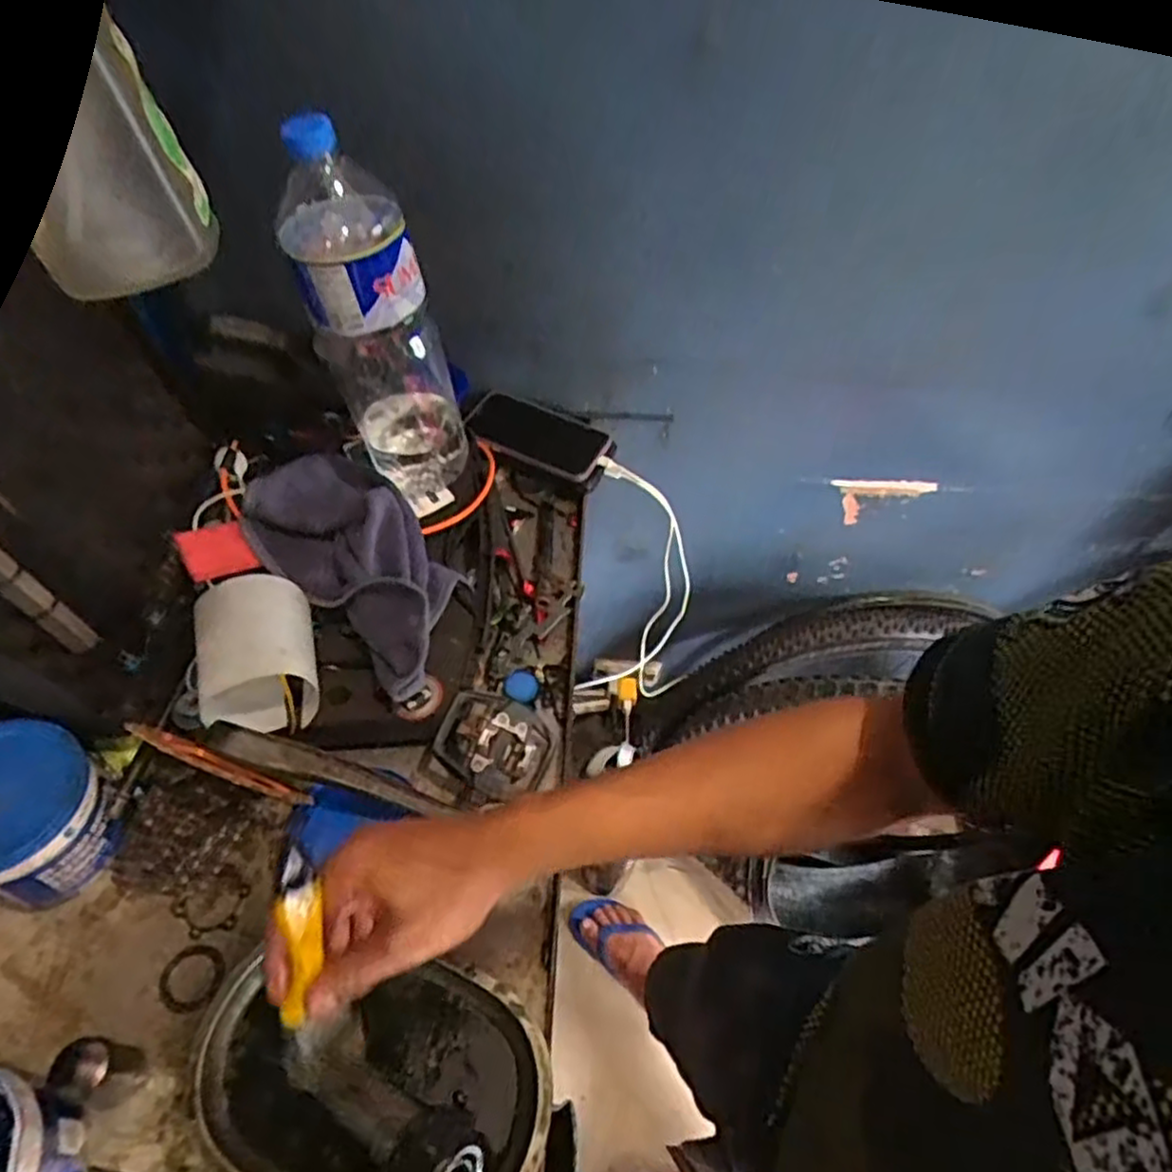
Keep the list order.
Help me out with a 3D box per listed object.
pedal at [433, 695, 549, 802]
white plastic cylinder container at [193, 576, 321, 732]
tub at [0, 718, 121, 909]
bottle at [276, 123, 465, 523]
[{"bbox_3d":[-0.069,0.124,0.565,0.091,0.025,0.068,34,74,-19],"label":"pedal"},{"bbox_3d":[-0.253,0.048,0.553,0.087,0.069,0.111,-13,54,-14],"label":"white plastic cylinder container"},{"bbox_3d":[-0.389,0.162,0.505,0.100,0.098,0.101,23,54,13],"label":"tub"},{"bbox_3d":[-0.168,-0.209,0.604,0.111,0.299,0.111,-5,53,-8],"label":"bottle"}]

